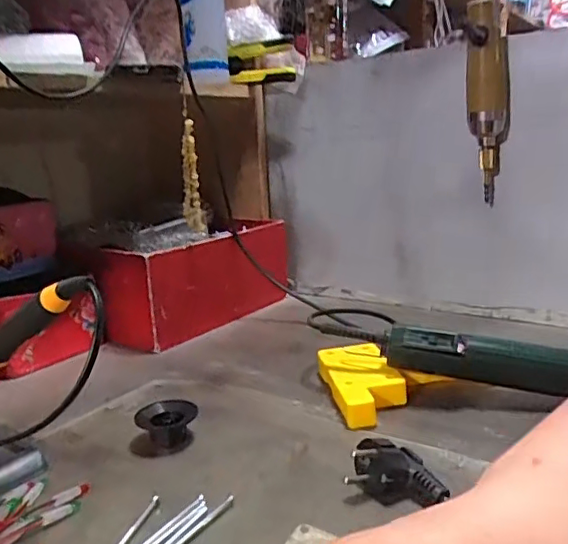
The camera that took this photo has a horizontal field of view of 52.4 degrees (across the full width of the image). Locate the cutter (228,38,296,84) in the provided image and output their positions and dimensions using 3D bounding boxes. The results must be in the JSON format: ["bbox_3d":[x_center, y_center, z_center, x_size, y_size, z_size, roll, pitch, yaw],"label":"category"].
[{"bbox_3d":[-0.031,-0.286,0.785,0.098,0.054,0.016,0,13,13],"label":"cutter"}]

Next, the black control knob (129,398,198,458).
[{"bbox_3d":[-0.094,0.120,0.455,0.044,0.025,0.046,-1,13,11],"label":"black control knob"}]

